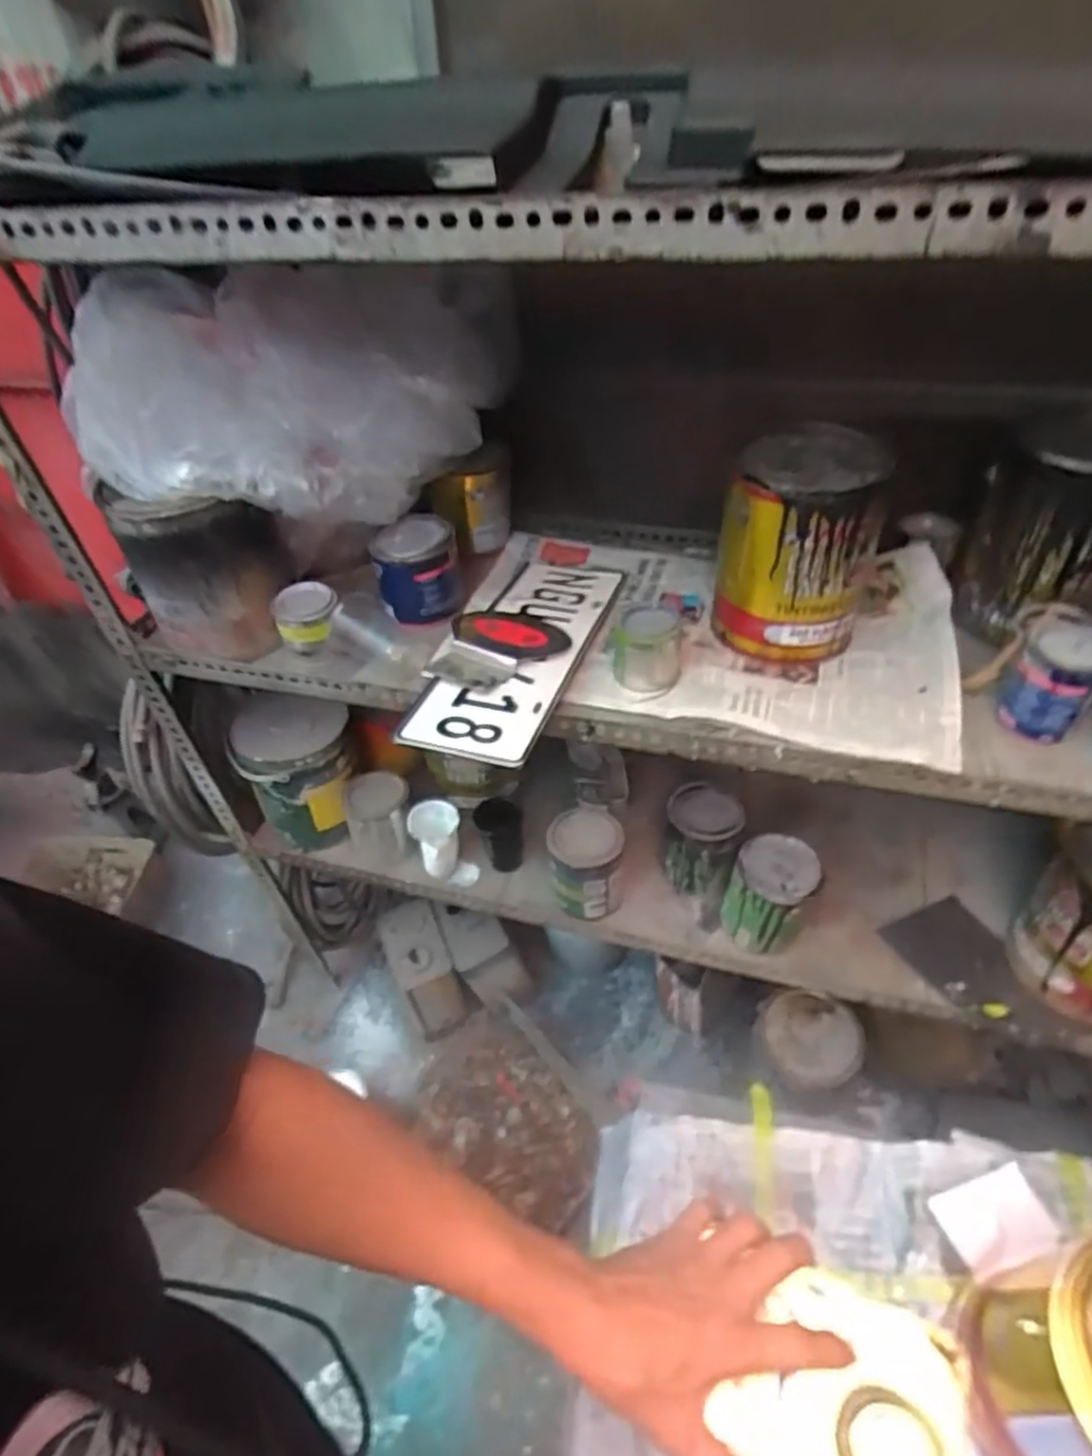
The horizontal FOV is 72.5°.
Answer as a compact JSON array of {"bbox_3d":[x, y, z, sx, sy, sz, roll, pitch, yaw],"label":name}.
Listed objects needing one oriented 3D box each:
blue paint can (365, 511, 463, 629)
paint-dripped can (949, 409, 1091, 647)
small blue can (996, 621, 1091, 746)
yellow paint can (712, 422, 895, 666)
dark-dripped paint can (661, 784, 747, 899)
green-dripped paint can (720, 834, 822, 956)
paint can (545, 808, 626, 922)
[{"bbox_3d":[-0.158,-0.194,0.920,0.101,0.099,0.091,-10,43,-7],"label":"blue paint can"},{"bbox_3d":[0.557,-0.217,0.806,0.167,0.193,0.202,25,50,27],"label":"paint-dripped can"},{"bbox_3d":[0.491,-0.043,0.722,0.072,0.095,0.075,-2,43,2],"label":"small blue can"},{"bbox_3d":[0.274,-0.196,0.820,0.152,0.200,0.145,14,46,18],"label":"yellow paint can"},{"bbox_3d":[0.227,0.160,1.084,0.104,0.134,0.108,-2,43,2],"label":"dark-dripped paint can"},{"bbox_3d":[0.301,0.227,1.003,0.107,0.134,0.110,-2,43,2],"label":"green-dripped paint can"},{"bbox_3d":[0.059,0.193,1.059,0.100,0.113,0.110,-2,43,2],"label":"paint can"}]

